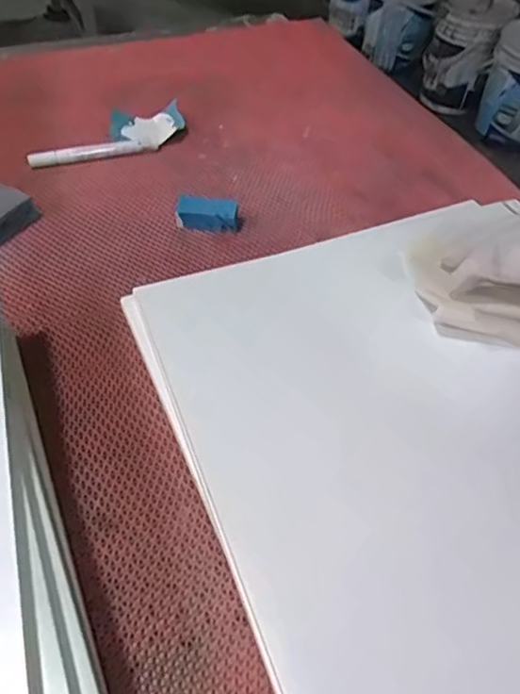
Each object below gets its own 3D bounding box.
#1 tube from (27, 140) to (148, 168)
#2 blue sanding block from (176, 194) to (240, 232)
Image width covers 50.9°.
[{"bbox_3d":[-0.196,-0.220,0.622,0.126,0.016,0.017,-18,55,-18],"label":"tube"},{"bbox_3d":[-0.052,-0.134,0.554,0.061,0.031,0.024,2,53,-2],"label":"blue sanding block"}]

